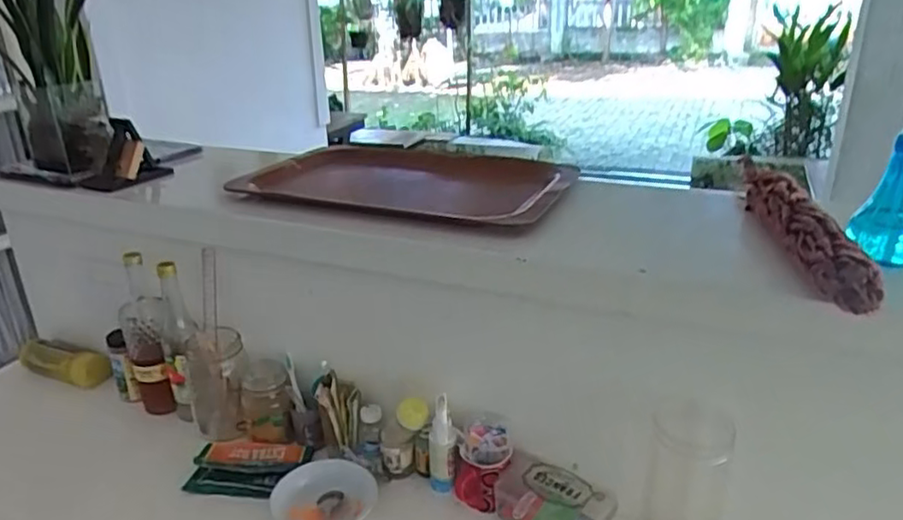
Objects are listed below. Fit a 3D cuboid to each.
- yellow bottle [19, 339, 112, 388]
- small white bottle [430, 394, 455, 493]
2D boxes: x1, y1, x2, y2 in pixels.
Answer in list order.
[{"bbox_3d":[-0.749,0.198,1.242,0.205,0.060,0.059,9,25,25],"label":"yellow bottle"},{"bbox_3d":[-0.014,0.269,0.907,0.026,0.169,0.037,-9,24,-16],"label":"small white bottle"}]

